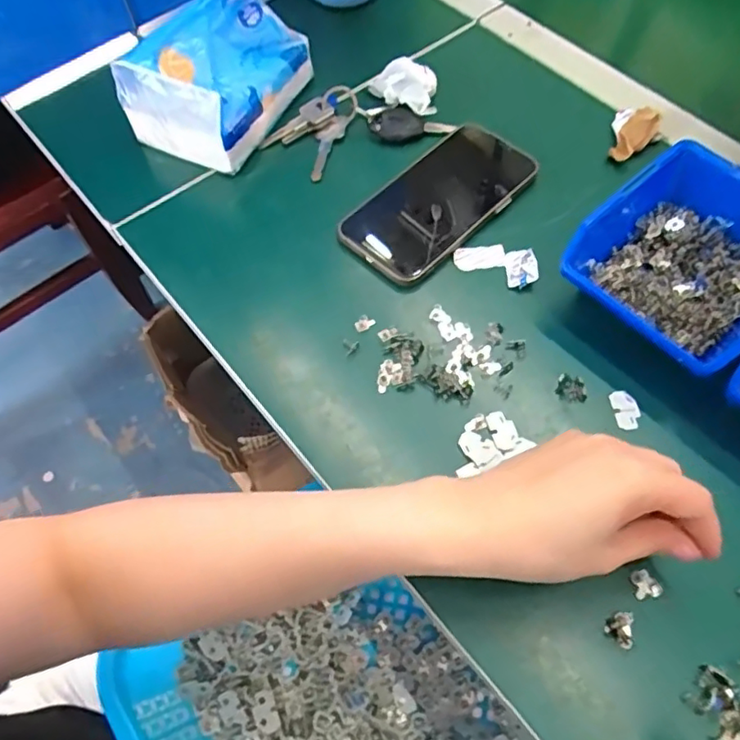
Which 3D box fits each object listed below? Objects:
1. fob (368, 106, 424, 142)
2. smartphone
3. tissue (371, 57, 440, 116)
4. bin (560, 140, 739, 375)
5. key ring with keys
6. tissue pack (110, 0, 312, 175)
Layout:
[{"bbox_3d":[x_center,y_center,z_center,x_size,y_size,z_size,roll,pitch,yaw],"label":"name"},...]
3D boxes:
[{"bbox_3d":[0.022,-0.209,0.504,0.044,0.008,0.032,-2,62,0],"label":"fob"},{"bbox_3d":[0.053,-0.132,0.459,0.155,0.016,0.080,-42,69,-19],"label":"smartphone"},{"bbox_3d":[0.029,-0.245,0.509,0.056,0.026,0.046,3,63,2],"label":"tissue"},{"bbox_3d":[0.211,-0.069,0.399,0.133,0.064,0.119,-40,69,-18],"label":"bin"},{"bbox_3d":[-0.045,-0.207,0.499,0.062,0.013,0.099,26,66,14],"label":"key ring with keys"},{"bbox_3d":[-0.126,-0.243,0.482,0.095,0.084,0.133,25,66,13],"label":"tissue pack"}]

